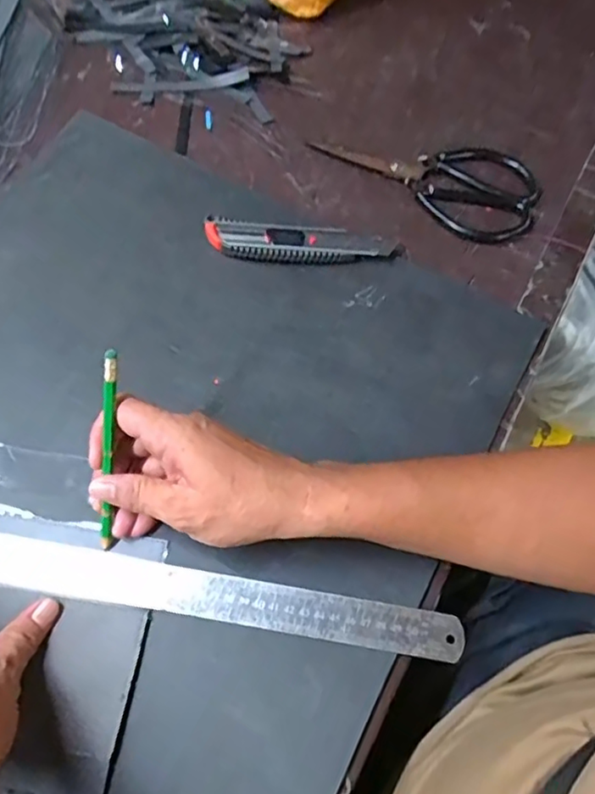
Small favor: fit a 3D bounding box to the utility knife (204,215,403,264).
[{"bbox_3d":[0.004,-0.128,0.506,0.163,0.019,0.035,8,64,1],"label":"utility knife"}]

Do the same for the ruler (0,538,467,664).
[{"bbox_3d":[-0.153,0.113,0.387,0.516,0.004,0.030,9,64,2],"label":"ruler"}]

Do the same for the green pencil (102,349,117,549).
[{"bbox_3d":[-0.118,0.036,0.368,0.007,0.135,0.004,9,20,2],"label":"green pencil"}]

